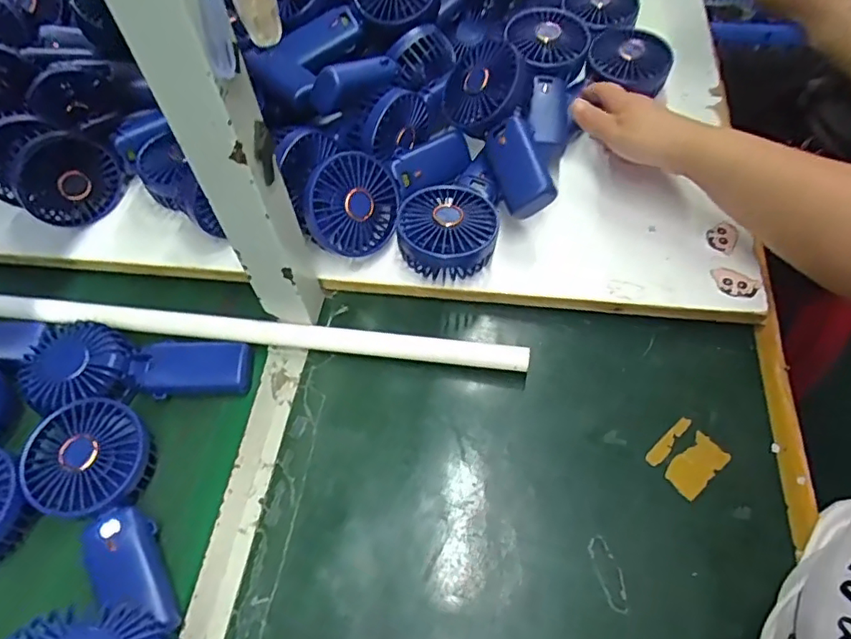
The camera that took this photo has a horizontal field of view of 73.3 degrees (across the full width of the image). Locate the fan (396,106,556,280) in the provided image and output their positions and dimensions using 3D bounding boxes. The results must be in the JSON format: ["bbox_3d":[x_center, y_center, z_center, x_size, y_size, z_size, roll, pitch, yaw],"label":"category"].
[{"bbox_3d":[0.049,-0.105,0.509,0.091,0.065,0.159,37,68,23],"label":"fan"}]

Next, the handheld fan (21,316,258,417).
[{"bbox_3d":[-0.243,0.033,0.488,0.177,0.030,0.076,-7,58,-4],"label":"handheld fan"}]

